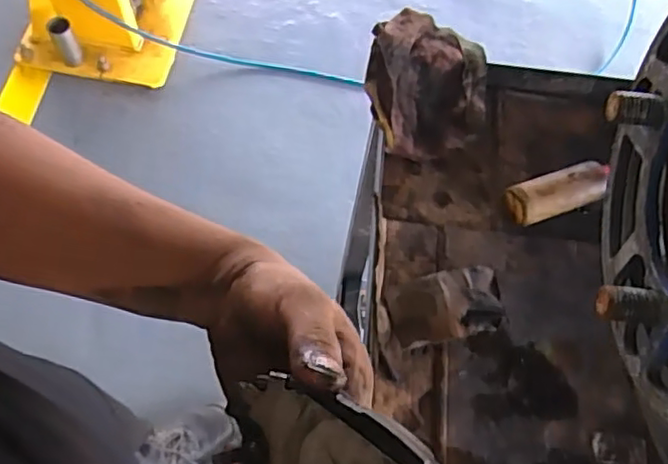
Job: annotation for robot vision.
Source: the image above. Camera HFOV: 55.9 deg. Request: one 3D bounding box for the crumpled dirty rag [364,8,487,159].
[{"bbox_3d":[0.102,-0.161,0.698,0.133,0.083,0.143,1,66,-3],"label":"crumpled dirty rag"}]

